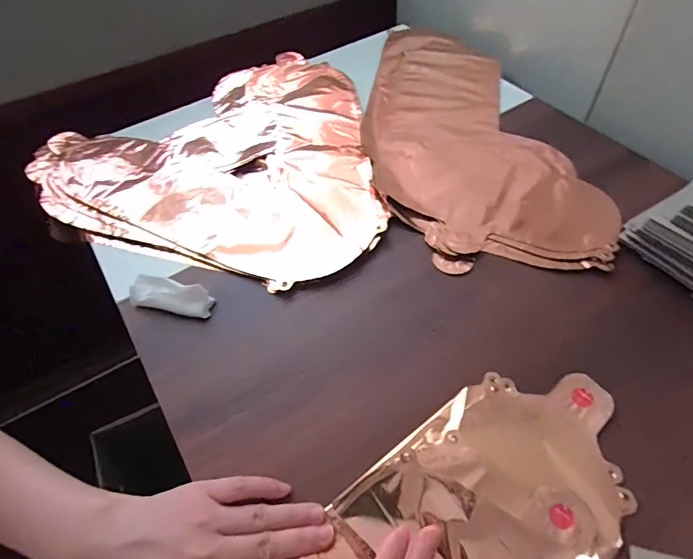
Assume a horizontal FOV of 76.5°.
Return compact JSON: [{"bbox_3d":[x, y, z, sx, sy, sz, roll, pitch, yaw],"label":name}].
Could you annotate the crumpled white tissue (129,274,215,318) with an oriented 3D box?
[{"bbox_3d":[-0.163,0.016,0.410,0.076,0.025,0.025,9,54,10],"label":"crumpled white tissue"}]

